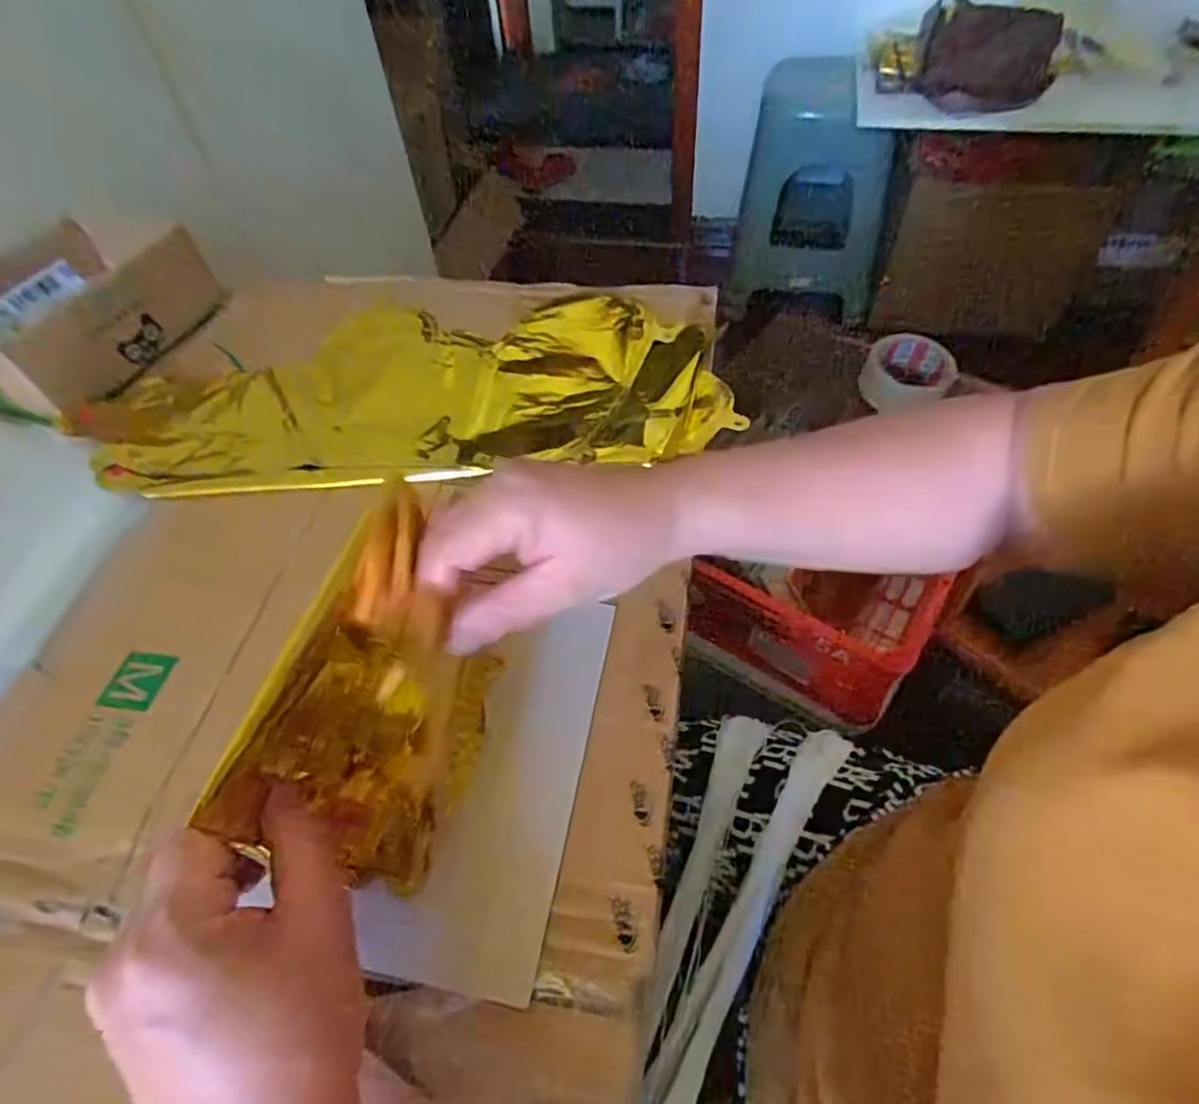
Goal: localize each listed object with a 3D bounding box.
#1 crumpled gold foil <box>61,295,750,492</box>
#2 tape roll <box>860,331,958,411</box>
[{"bbox_3d":[-0.121,-0.126,0.504,0.430,0.037,0.216,0,54,4],"label":"crumpled gold foil"},{"bbox_3d":[0.367,-0.207,0.780,0.102,0.052,0.103,-2,54,3],"label":"tape roll"}]

